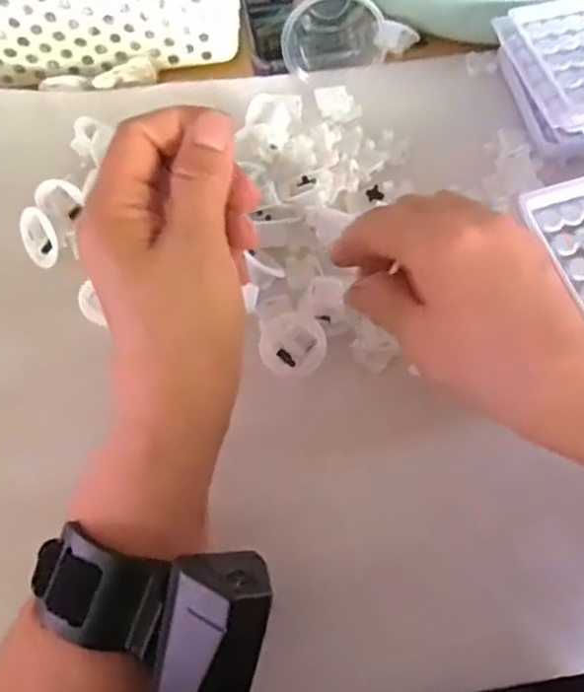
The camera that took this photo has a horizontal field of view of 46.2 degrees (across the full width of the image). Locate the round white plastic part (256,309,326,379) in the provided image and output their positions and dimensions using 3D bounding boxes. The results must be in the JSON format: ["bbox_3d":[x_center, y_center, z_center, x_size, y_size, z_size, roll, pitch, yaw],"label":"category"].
[{"bbox_3d":[0.000,-0.001,0.344,0.032,0.014,0.028,-15,63,-5],"label":"round white plastic part"}]

